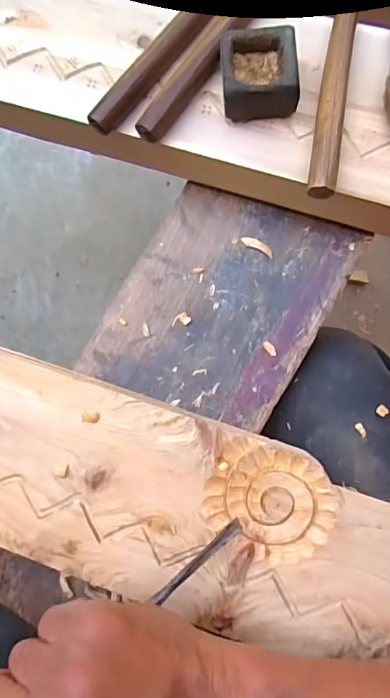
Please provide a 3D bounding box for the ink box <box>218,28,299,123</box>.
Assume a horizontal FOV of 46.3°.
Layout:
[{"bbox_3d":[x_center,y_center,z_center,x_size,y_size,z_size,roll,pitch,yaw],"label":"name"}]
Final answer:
[{"bbox_3d":[0.042,-0.180,0.299,0.047,0.025,0.046,-5,85,4],"label":"ink box"}]

